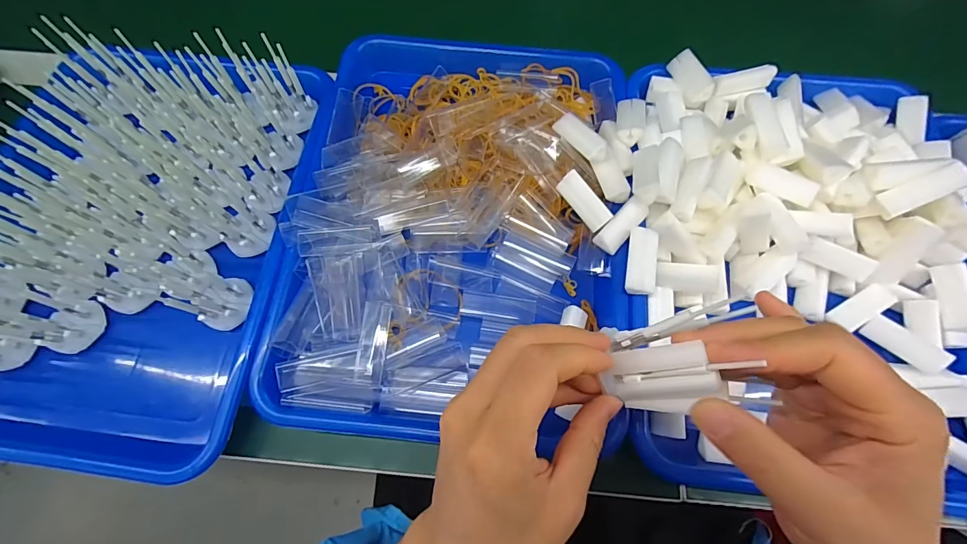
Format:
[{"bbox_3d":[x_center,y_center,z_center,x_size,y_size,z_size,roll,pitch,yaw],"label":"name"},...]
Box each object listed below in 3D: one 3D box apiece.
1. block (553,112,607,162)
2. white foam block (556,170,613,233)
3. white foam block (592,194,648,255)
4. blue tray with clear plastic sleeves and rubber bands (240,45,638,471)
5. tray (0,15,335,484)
[{"bbox_3d":[0.072,-0.101,0.309,0.018,0.012,0.047,-42,56,8],"label":"block"},{"bbox_3d":[0.073,-0.052,0.302,0.014,0.014,0.045,-37,86,-13],"label":"white foam block"},{"bbox_3d":[0.097,-0.032,0.291,0.017,0.011,0.042,41,89,15],"label":"white foam block"},{"bbox_3d":[-0.018,-0.050,0.322,0.238,0.037,0.329,5,69,2],"label":"blue tray with clear plastic sleeves and rubber bands"},{"bbox_3d":[-0.258,-0.034,0.310,0.228,0.076,0.329,7,70,3],"label":"tray"}]

